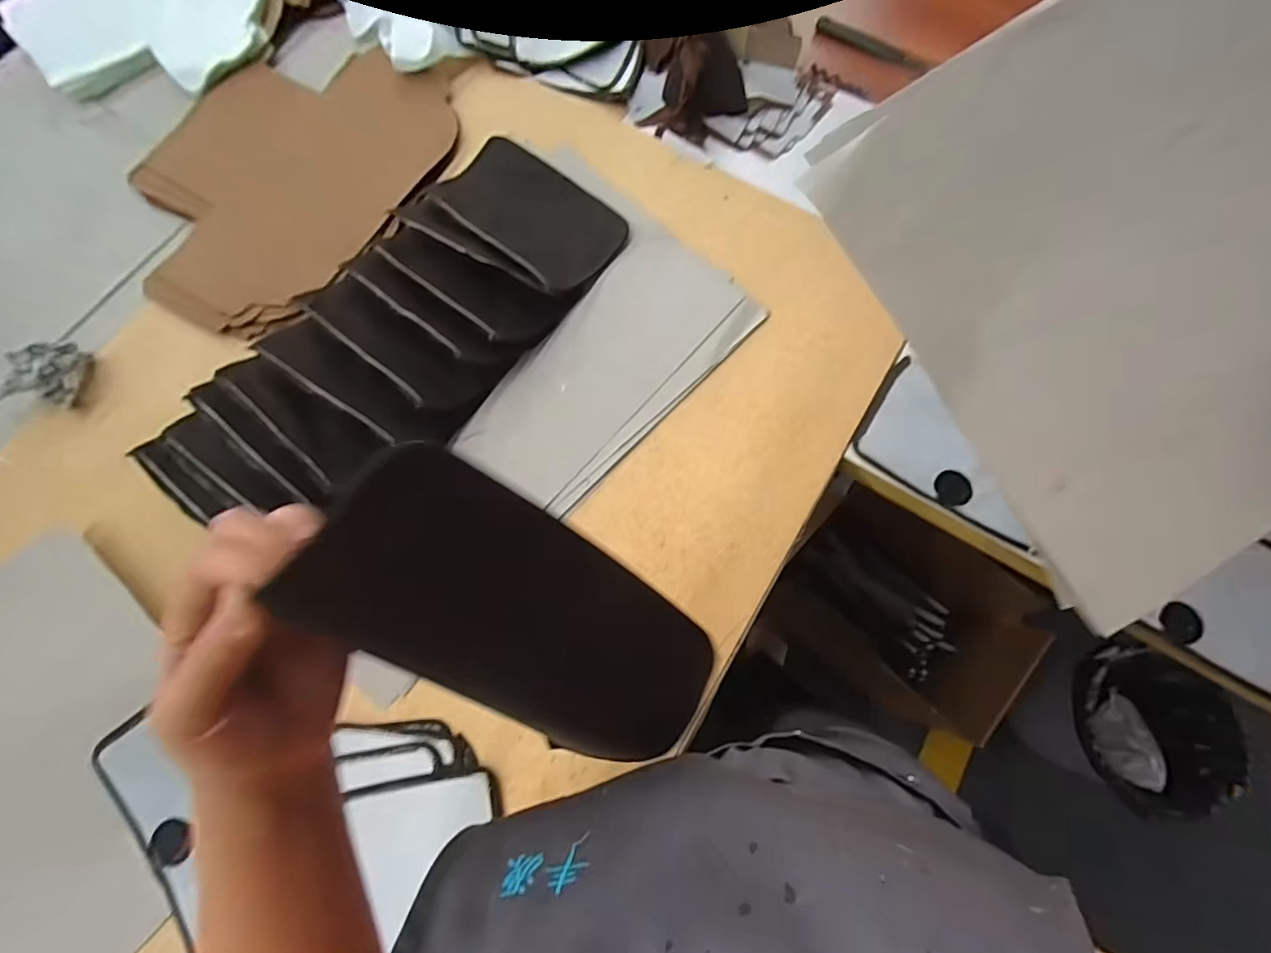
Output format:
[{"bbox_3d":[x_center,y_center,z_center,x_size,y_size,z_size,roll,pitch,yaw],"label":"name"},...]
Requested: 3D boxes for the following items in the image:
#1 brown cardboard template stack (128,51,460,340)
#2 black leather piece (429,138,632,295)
[{"bbox_3d":[-0.419,-0.372,0.662,0.308,0.029,0.407,33,77,7],"label":"brown cardboard template stack"},{"bbox_3d":[-0.125,-0.317,0.655,0.217,0.033,0.137,40,77,8],"label":"black leather piece"}]

